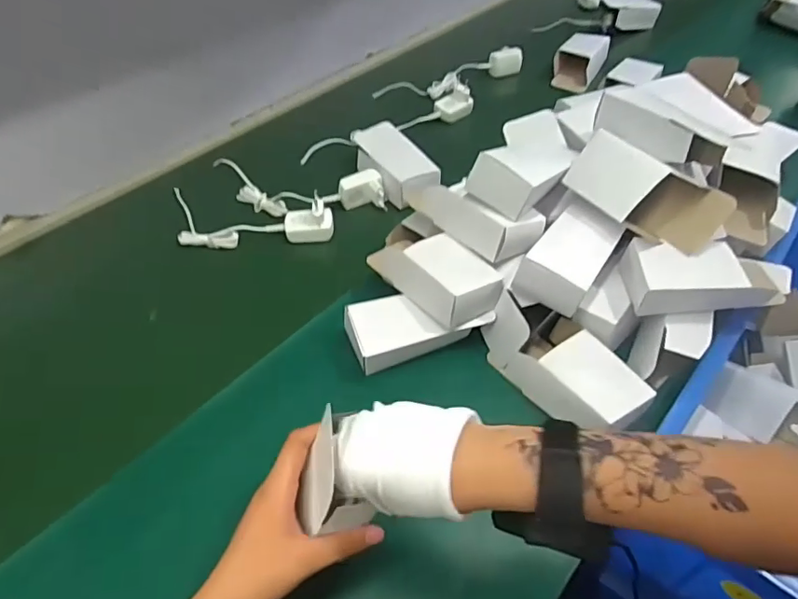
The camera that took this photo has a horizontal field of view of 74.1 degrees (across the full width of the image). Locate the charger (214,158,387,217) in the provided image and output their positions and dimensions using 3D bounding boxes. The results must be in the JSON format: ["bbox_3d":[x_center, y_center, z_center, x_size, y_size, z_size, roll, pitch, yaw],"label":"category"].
[{"bbox_3d":[-0.155,-0.156,0.736,0.280,0.033,0.099,13,47,14],"label":"charger"}]

